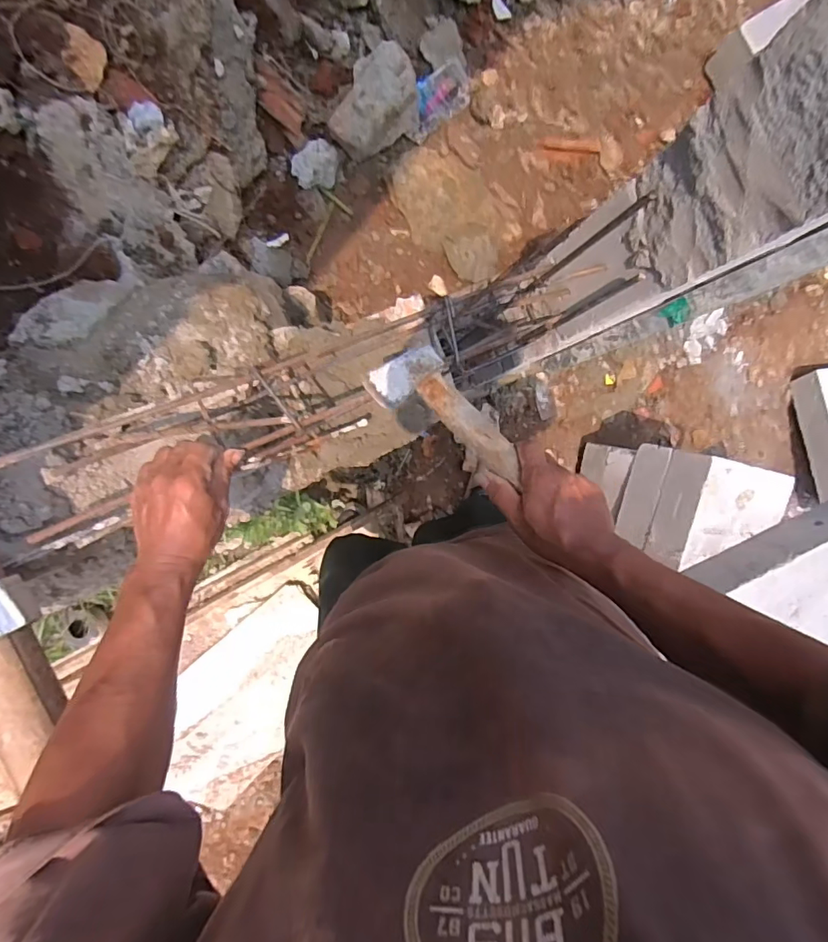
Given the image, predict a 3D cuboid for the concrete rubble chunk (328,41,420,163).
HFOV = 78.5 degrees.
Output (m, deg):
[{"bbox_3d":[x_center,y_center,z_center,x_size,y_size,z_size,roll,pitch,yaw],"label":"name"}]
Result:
[{"bbox_3d":[-0.062,-0.678,0.926,0.135,0.105,0.169,21,89,-9],"label":"concrete rubble chunk"}]

